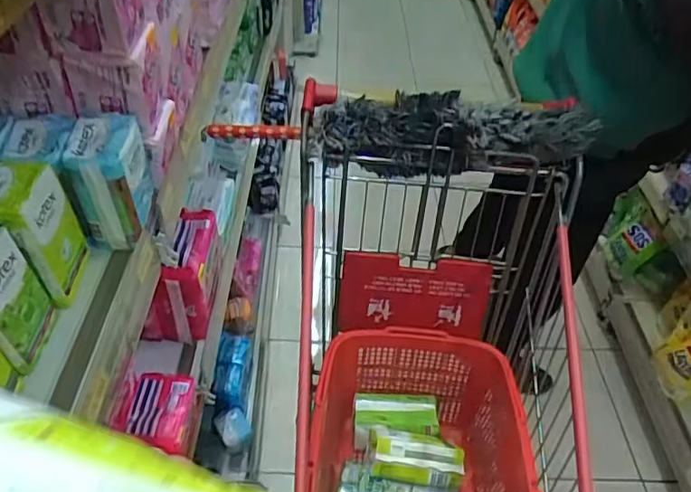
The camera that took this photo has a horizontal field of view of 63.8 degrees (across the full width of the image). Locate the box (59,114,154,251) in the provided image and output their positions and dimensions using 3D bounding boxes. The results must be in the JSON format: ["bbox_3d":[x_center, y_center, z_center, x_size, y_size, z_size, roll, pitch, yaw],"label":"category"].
[{"bbox_3d":[-0.286,-0.075,0.682,0.078,0.137,0.091,-3,45,-7],"label":"box"}]

